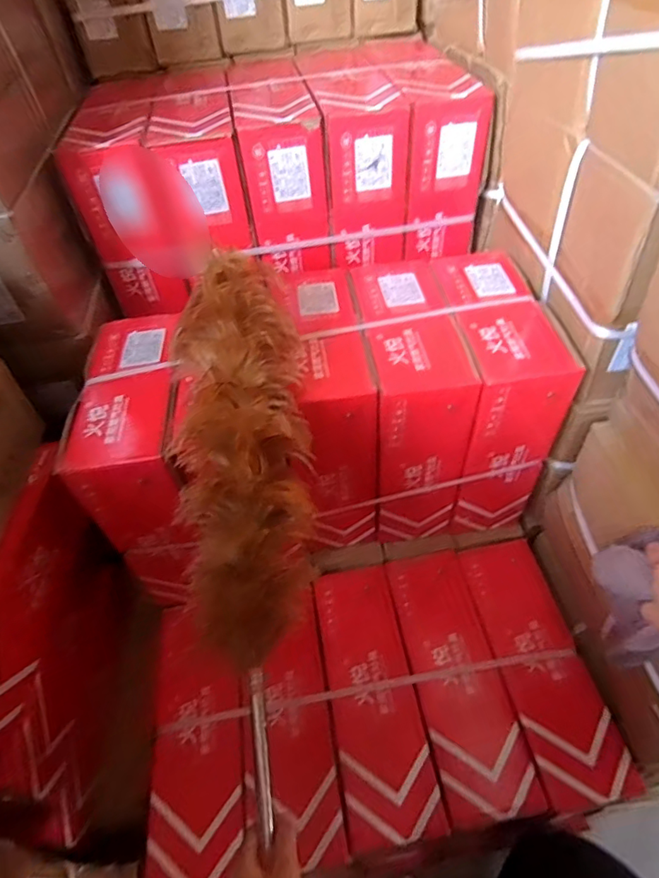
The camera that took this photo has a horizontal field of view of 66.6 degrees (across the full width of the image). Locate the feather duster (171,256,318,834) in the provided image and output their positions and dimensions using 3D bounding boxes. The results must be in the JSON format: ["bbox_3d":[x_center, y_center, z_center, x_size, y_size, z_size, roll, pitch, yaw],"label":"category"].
[{"bbox_3d":[-0.094,0.056,0.573,0.148,0.121,0.580,-7,68,1],"label":"feather duster"}]

